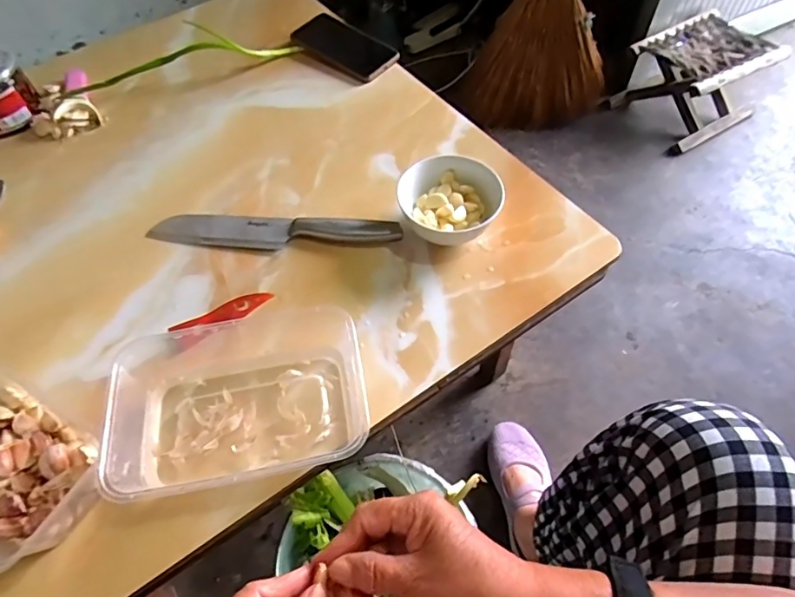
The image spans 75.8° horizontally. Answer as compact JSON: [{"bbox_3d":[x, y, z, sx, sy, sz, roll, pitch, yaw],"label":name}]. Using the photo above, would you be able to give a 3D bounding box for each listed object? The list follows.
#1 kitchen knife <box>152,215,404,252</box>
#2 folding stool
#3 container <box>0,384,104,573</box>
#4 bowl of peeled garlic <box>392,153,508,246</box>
[{"bbox_3d":[-0.141,-0.075,0.579,0.286,0.014,0.042,4,57,6],"label":"kitchen knife"},{"bbox_3d":[0.685,-0.507,1.184,0.279,0.152,0.238,-31,60,-16],"label":"folding stool"},{"bbox_3d":[-0.318,0.143,0.421,0.166,0.062,0.103,26,62,19],"label":"container"},{"bbox_3d":[0.058,-0.101,0.558,0.107,0.055,0.096,11,58,10],"label":"bowl of peeled garlic"}]

